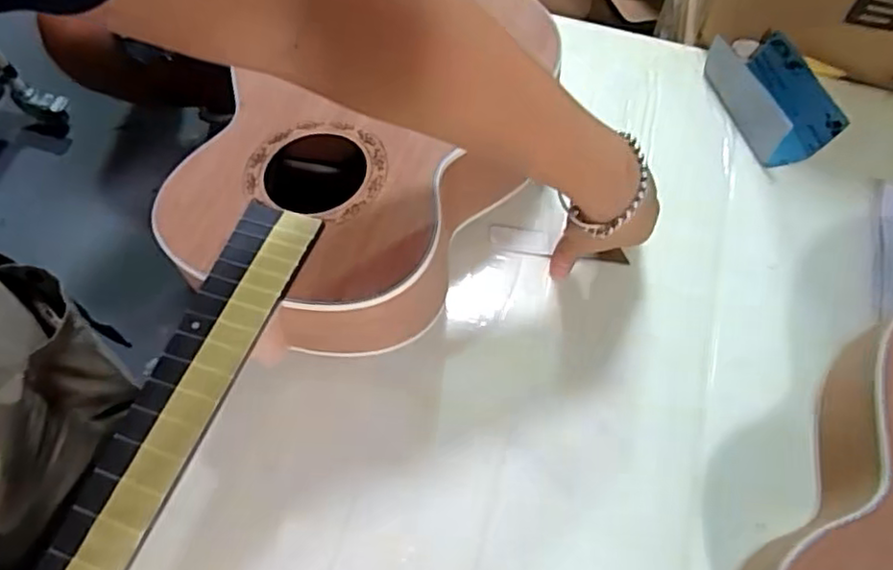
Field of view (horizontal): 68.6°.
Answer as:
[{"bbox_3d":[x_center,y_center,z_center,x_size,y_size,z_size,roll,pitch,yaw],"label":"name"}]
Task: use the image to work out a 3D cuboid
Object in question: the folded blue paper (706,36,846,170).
[{"bbox_3d":[0.267,-0.159,0.542,0.063,0.035,0.123,-12,64,-7],"label":"folded blue paper"}]

